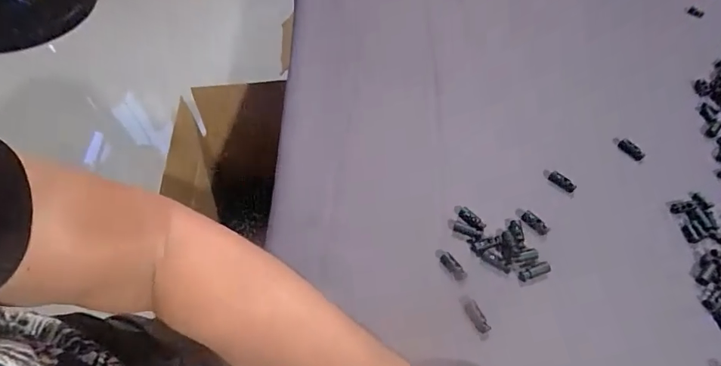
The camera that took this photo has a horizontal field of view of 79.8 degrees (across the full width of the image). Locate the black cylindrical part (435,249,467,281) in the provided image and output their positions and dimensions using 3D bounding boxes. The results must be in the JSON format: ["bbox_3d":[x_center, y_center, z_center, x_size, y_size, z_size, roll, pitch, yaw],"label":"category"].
[{"bbox_3d":[0.073,0.065,0.348,0.007,0.009,0.030,-38,78,-23],"label":"black cylindrical part"}]

